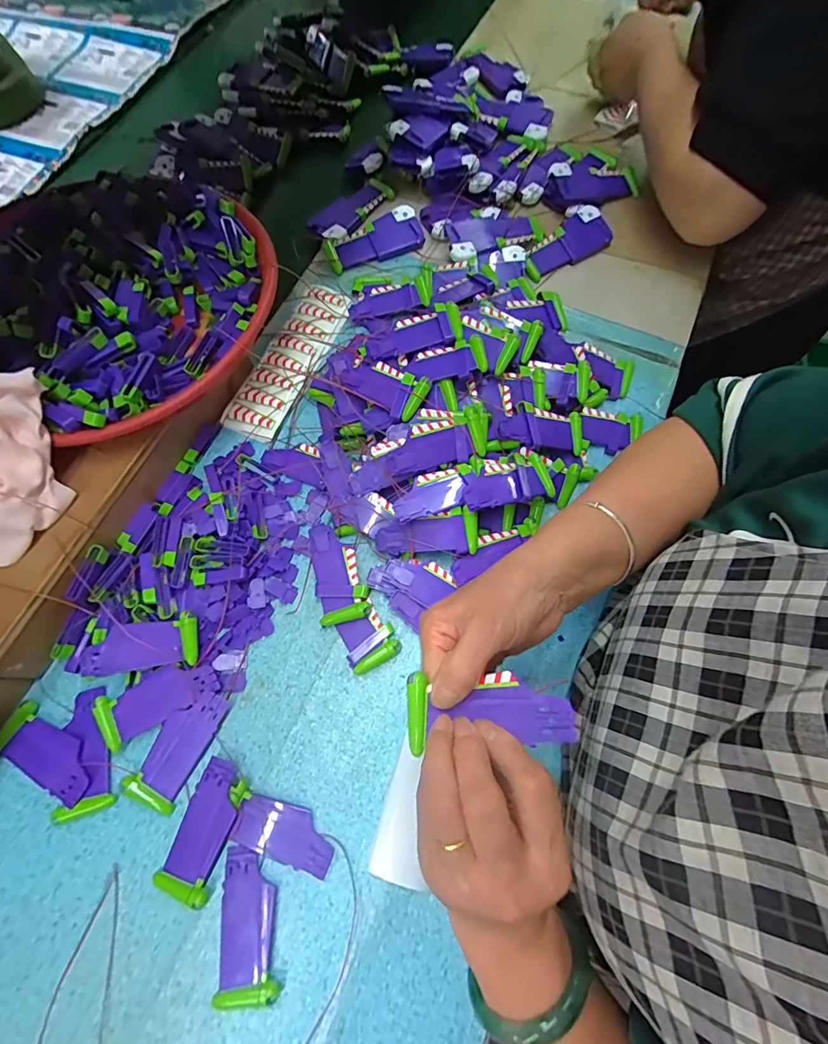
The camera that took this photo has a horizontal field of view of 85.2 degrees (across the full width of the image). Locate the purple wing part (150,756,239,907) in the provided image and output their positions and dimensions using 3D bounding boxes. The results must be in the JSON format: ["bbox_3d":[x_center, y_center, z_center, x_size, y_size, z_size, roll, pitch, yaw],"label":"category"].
[{"bbox_3d":[-0.154,0.226,0.333,0.038,0.013,0.086,18,71,7],"label":"purple wing part"}]

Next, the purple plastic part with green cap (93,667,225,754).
[{"bbox_3d":[-0.204,0.139,0.358,0.087,0.016,0.038,-30,72,-10],"label":"purple plastic part with green cap"}]

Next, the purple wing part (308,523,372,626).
[{"bbox_3d":[-0.067,0.043,0.398,0.043,0.015,0.089,-11,70,-4],"label":"purple wing part"}]

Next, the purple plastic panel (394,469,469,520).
[{"bbox_3d":[0.014,-0.024,0.385,0.065,0.006,0.037,-21,68,-11],"label":"purple plastic panel"}]

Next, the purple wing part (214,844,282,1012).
[{"bbox_3d":[-0.115,0.280,0.316,0.040,0.009,0.087,-4,70,-1],"label":"purple wing part"}]

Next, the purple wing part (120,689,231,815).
[{"bbox_3d":[-0.183,0.174,0.351,0.041,0.014,0.087,25,72,9],"label":"purple wing part"}]

